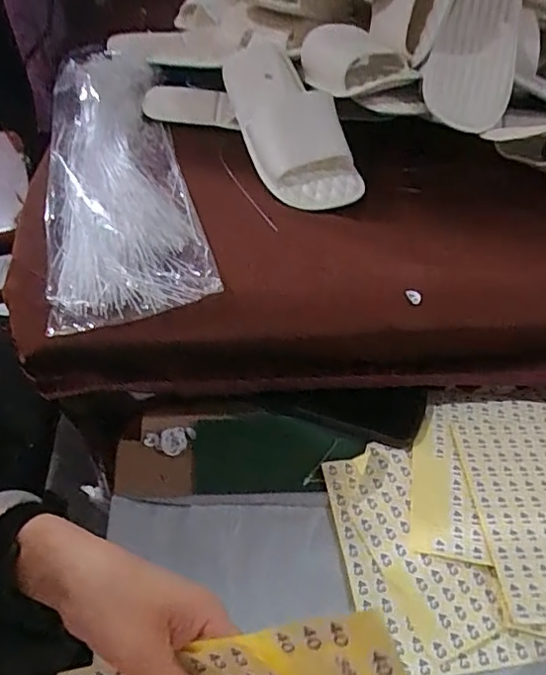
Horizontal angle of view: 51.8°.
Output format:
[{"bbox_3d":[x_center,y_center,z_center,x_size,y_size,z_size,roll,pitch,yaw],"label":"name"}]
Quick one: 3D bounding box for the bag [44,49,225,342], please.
[{"bbox_3d":[-0.175,-0.200,0.618,0.138,0.034,0.525,-7,46,-15],"label":"bag"}]

